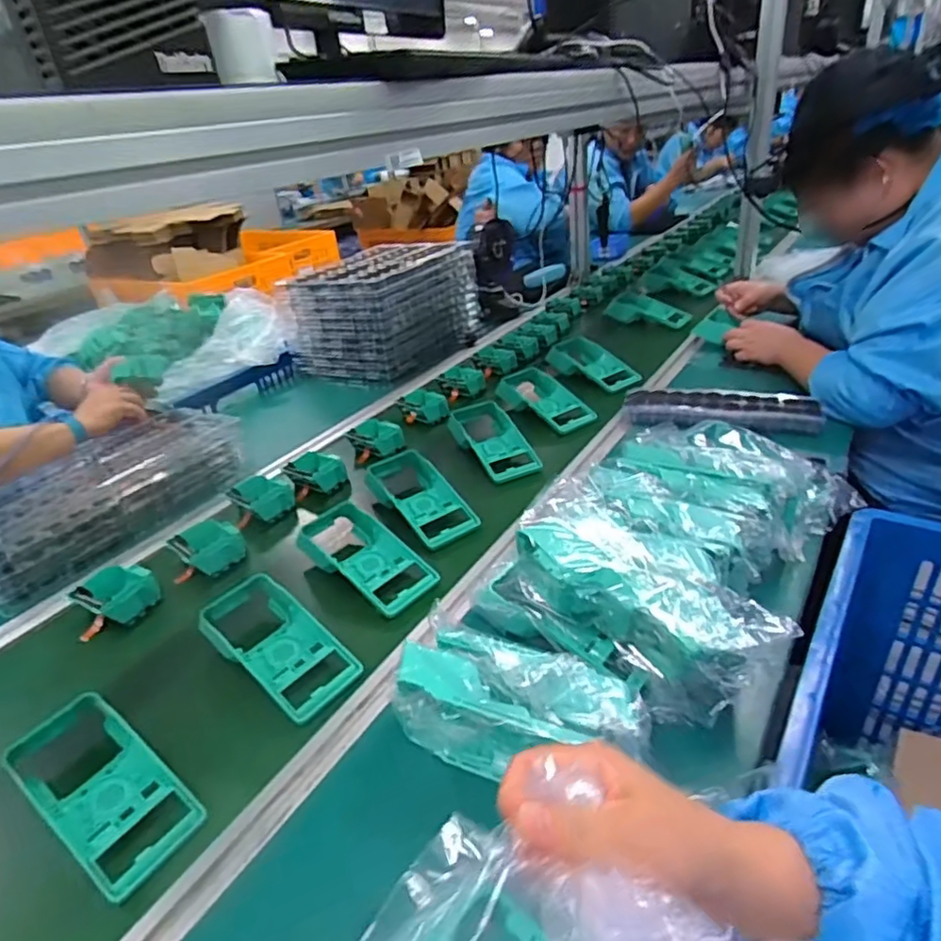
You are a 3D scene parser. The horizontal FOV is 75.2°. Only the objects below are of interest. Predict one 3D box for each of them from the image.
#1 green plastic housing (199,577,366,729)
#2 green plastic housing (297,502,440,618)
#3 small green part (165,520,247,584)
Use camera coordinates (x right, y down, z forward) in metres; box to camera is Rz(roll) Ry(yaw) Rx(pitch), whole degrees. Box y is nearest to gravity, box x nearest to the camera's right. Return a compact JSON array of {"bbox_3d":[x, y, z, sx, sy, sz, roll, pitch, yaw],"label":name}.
[{"bbox_3d":[-0.196,0.173,0.620,0.174,0.031,0.088,24,42,37],"label":"green plastic housing"},{"bbox_3d":[-0.124,0.098,0.723,0.176,0.033,0.090,22,42,36],"label":"green plastic housing"},{"bbox_3d":[-0.336,0.101,0.778,0.083,0.035,0.070,-25,37,-28],"label":"small green part"}]

